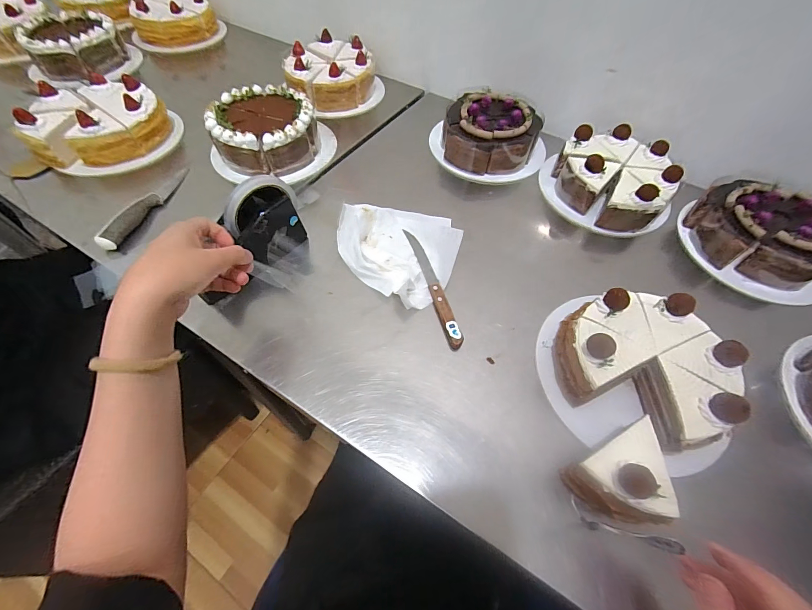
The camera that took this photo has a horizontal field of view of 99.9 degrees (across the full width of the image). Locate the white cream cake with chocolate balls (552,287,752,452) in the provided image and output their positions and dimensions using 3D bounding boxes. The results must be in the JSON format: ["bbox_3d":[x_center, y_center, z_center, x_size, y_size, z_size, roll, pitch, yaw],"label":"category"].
[{"bbox_3d":[0.260,0.061,0.376,0.172,0.080,0.149,29,60,15],"label":"white cream cake with chocolate balls"}]

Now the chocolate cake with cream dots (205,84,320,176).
[{"bbox_3d":[-0.234,-0.293,0.572,0.168,0.064,0.155,-20,60,-15],"label":"chocolate cake with cream dots"}]

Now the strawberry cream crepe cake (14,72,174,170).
[{"bbox_3d":[-0.505,-0.312,0.569,0.177,0.071,0.168,1,57,-2],"label":"strawberry cream crepe cake"}]

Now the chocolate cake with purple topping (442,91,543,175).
[{"bbox_3d":[0.147,-0.301,0.598,0.155,0.067,0.144,10,57,4],"label":"chocolate cake with purple topping"}]

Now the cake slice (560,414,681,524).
[{"bbox_3d":[0.204,0.161,0.315,0.080,0.072,0.070,-24,61,-17],"label":"cake slice"}]

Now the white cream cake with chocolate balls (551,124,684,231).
[{"bbox_3d":[0.324,-0.204,0.541,0.178,0.072,0.162,28,60,14],"label":"white cream cake with chocolate balls"}]

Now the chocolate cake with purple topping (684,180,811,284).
[{"bbox_3d":[0.518,-0.110,0.493,0.175,0.068,0.136,26,59,13],"label":"chocolate cake with purple topping"}]

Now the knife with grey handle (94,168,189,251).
[{"bbox_3d":[-0.378,-0.150,0.500,0.023,0.027,0.180,16,58,7],"label":"knife with grey handle"}]

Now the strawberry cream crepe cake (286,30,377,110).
[{"bbox_3d":[-0.149,-0.465,0.686,0.175,0.068,0.181,-7,58,-7],"label":"strawberry cream crepe cake"}]

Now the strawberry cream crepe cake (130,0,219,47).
[{"bbox_3d":[-0.543,-0.674,0.796,0.177,0.069,0.135,-24,61,-17],"label":"strawberry cream crepe cake"}]

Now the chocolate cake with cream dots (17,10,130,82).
[{"bbox_3d":[-0.682,-0.539,0.706,0.164,0.066,0.152,-29,63,-20],"label":"chocolate cake with cream dots"}]

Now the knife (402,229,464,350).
[{"bbox_3d":[0.036,-0.030,0.459,0.018,0.011,0.192,-13,59,-11],"label":"knife"}]

